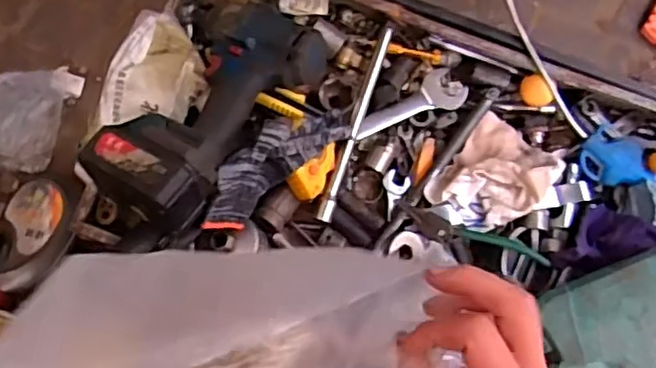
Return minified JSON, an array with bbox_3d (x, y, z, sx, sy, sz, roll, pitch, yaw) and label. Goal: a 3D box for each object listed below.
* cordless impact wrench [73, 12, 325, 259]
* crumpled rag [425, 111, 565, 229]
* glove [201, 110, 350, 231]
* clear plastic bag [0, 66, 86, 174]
[{"bbox_3d":[-0.117,-0.070,0.643,0.116,0.085,0.255,38,67,1],"label":"cordless impact wrench"},{"bbox_3d":[0.182,-0.005,0.715,0.100,0.039,0.132,42,80,4],"label":"crumpled rag"},{"bbox_3d":[-0.057,-0.018,0.648,0.169,0.068,0.057,-41,85,-10],"label":"glove"},{"bbox_3d":[-0.623,-0.136,1.365,0.171,0.013,0.222,13,79,-2],"label":"clear plastic bag"}]

